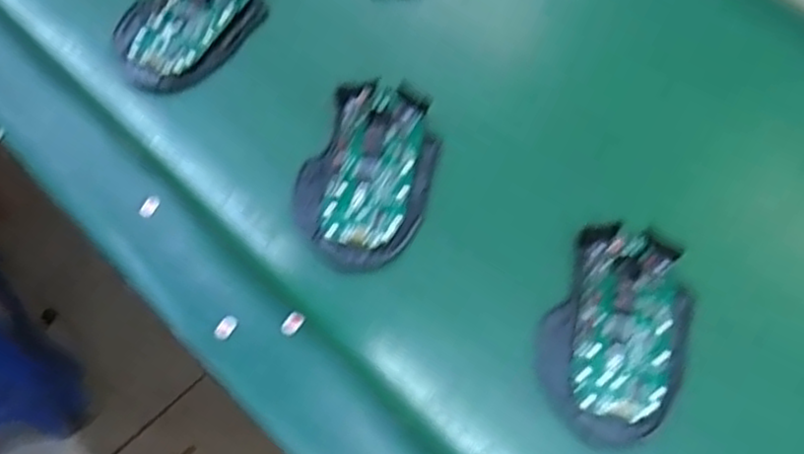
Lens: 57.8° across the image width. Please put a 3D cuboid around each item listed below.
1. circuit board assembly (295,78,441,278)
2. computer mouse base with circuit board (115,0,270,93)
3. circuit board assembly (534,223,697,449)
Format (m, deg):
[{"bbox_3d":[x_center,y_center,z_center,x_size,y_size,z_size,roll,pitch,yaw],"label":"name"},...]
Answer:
[{"bbox_3d":[-0.018,-0.032,0.423,0.071,0.021,0.115,19,64,9],"label":"circuit board assembly"},{"bbox_3d":[-0.133,-0.136,0.468,0.067,0.017,0.113,38,68,17],"label":"computer mouse base with circuit board"},{"bbox_3d":[0.115,0.054,0.382,0.072,0.025,0.113,25,65,12],"label":"circuit board assembly"}]

